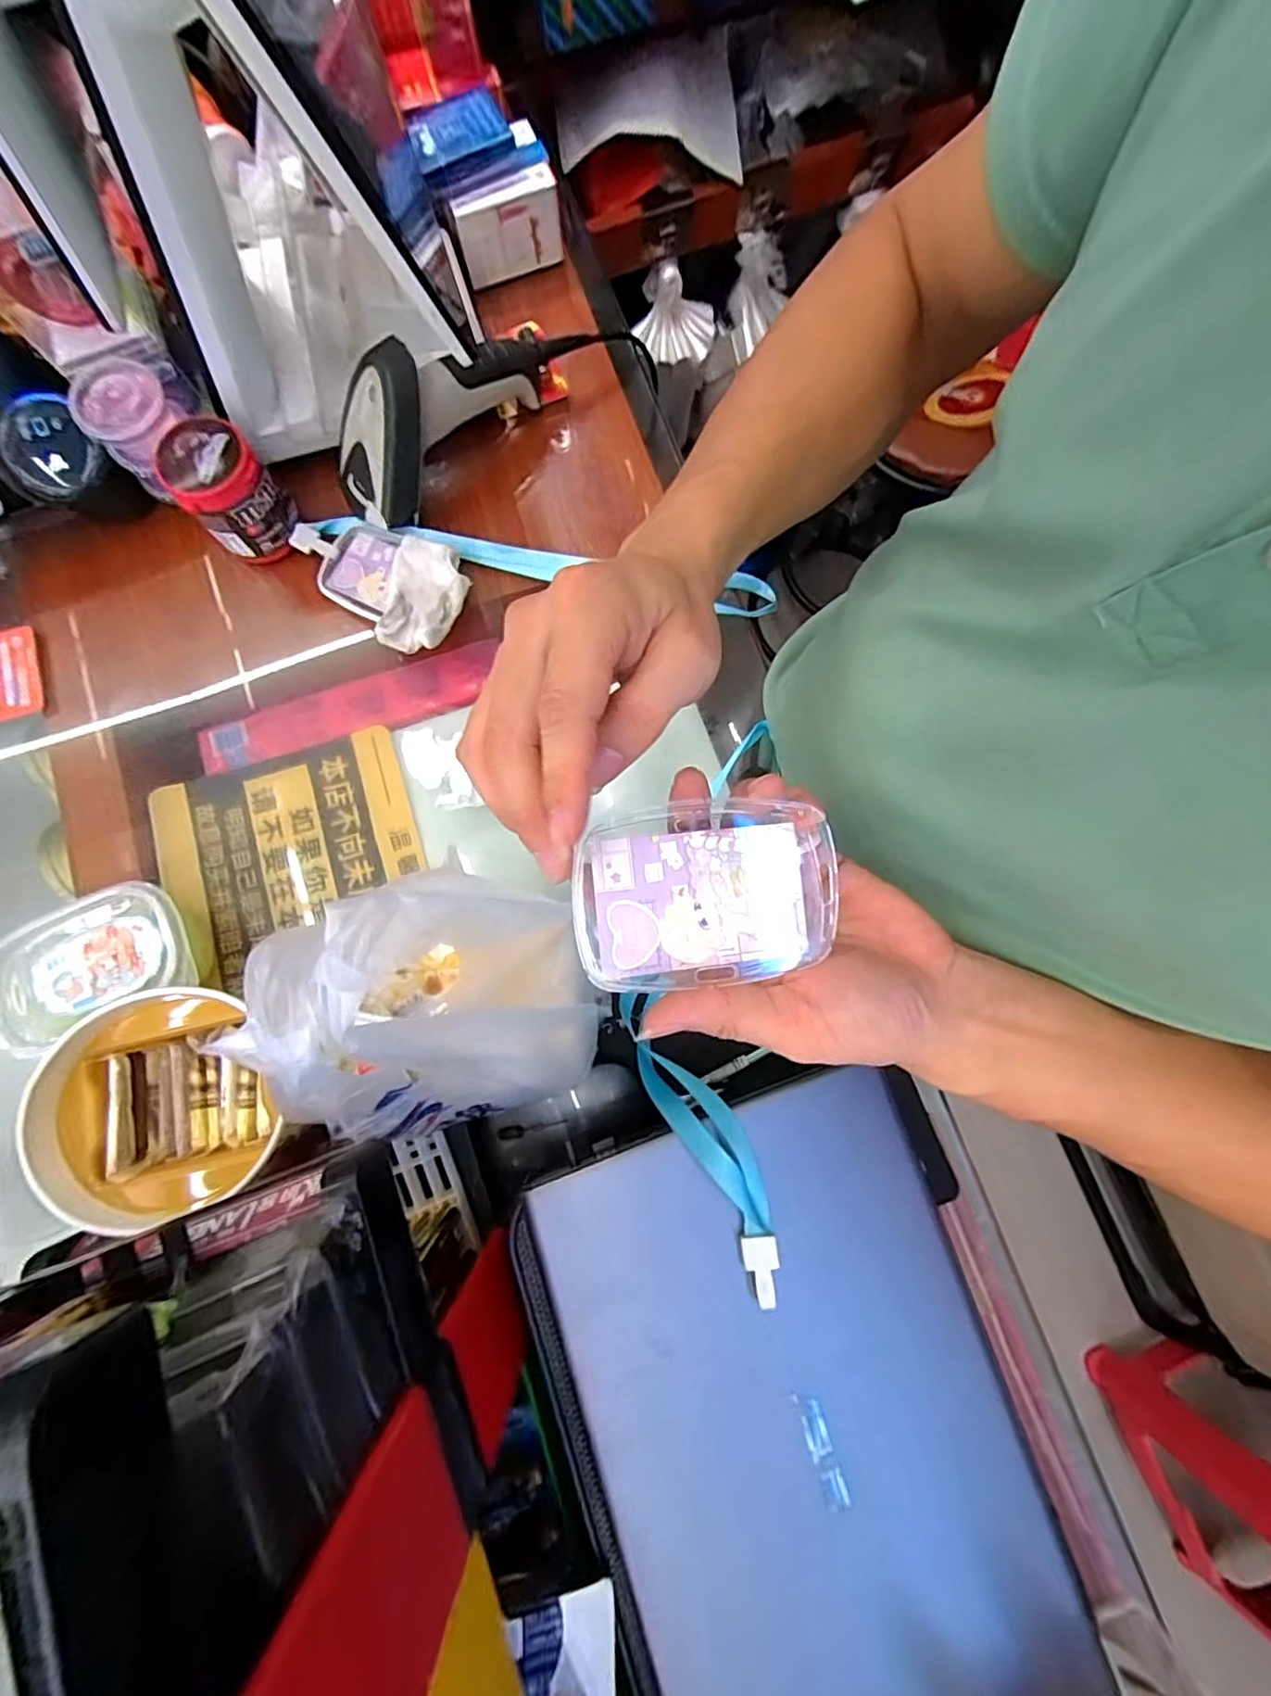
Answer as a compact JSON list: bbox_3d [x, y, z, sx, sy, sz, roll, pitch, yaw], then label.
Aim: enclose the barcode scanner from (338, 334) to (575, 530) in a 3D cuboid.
[{"bbox_3d":[-0.146,-0.348,0.461,0.209,0.097,0.059,-44,83,-7],"label":"barcode scanner"}]

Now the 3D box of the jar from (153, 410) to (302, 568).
[{"bbox_3d":[-0.309,-0.273,0.456,0.066,0.074,0.070,-40,82,-6],"label":"jar"}]

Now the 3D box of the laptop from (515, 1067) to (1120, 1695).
[{"bbox_3d":[0.096,0.322,0.324,0.225,0.020,0.355,-18,84,-12],"label":"laptop"}]

